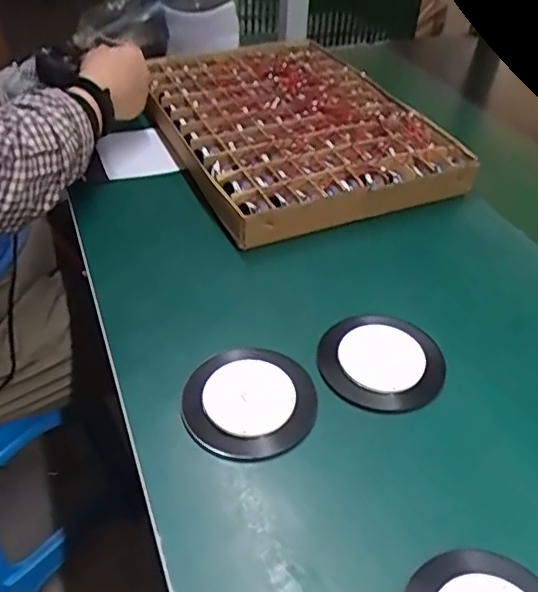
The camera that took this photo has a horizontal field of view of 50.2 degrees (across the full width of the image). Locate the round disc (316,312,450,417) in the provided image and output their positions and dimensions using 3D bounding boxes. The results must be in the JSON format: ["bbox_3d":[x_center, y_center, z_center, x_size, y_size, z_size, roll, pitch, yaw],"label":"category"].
[{"bbox_3d":[0.089,0.052,0.461,0.098,0.012,0.088,21,45,20],"label":"round disc"}]

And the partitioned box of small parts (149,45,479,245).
[{"bbox_3d":[0.022,-0.233,0.740,0.301,0.036,0.443,-13,44,-16],"label":"partitioned box of small parts"}]

